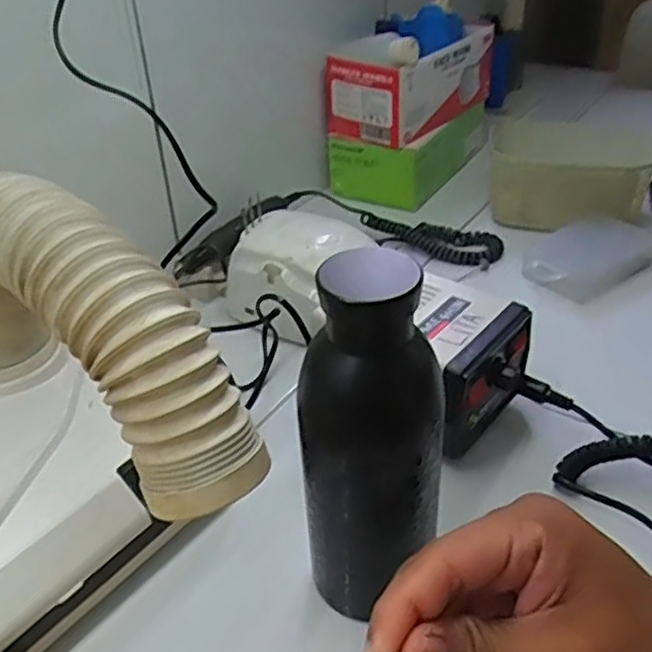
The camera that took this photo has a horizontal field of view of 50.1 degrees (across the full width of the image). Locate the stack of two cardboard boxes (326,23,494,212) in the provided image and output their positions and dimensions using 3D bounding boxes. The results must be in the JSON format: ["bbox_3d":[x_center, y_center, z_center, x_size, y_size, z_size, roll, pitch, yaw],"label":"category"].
[{"bbox_3d":[0.106,-0.271,0.843,0.124,0.172,0.213,19,40,27],"label":"stack of two cardboard boxes"}]

